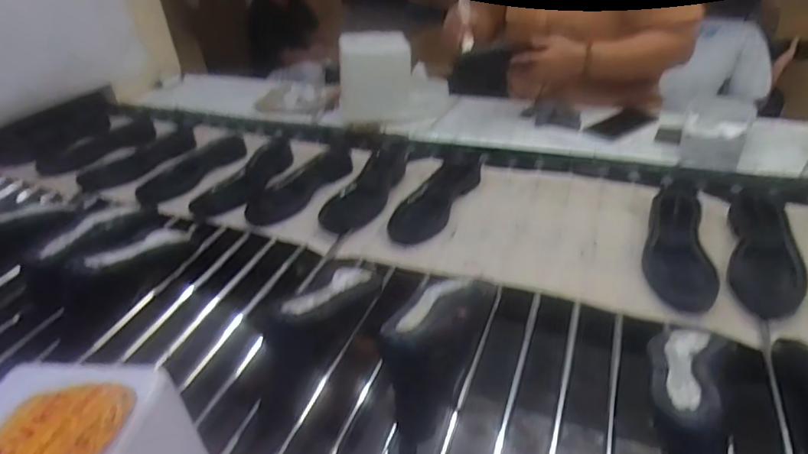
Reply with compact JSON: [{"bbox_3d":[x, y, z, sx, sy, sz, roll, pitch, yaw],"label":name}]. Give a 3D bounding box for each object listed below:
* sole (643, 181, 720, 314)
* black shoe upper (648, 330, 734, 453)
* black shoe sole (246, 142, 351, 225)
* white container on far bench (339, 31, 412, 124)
[{"bbox_3d":[0.424,0.020,0.853,0.096,0.037,0.278,8,36,20],"label":"sole"},{"bbox_3d":[0.289,0.182,0.569,0.081,0.108,0.260,12,37,24],"label":"black shoe upper"},{"bbox_3d":[-0.207,-0.094,1.112,0.117,0.030,0.280,18,40,31],"label":"black shoe sole"},{"bbox_3d":[-0.068,-0.342,1.258,0.162,0.174,0.101,-6,34,-1],"label":"white container on far bench"}]

